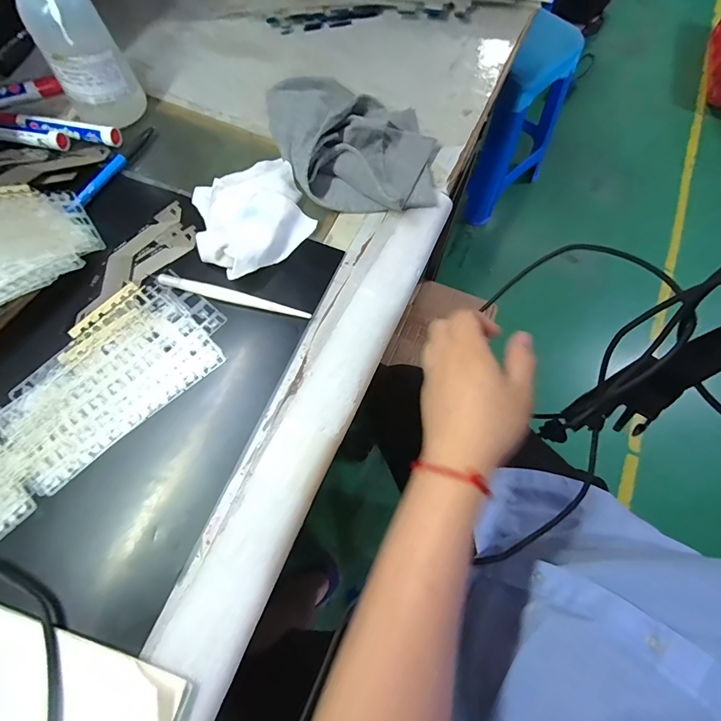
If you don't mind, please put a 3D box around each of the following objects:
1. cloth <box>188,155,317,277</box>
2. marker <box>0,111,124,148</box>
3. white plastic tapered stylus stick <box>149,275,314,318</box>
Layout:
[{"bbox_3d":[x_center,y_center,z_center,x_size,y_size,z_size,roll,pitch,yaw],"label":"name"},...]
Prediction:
[{"bbox_3d":[-0.097,-0.129,0.350,0.101,0.024,0.117,-24,71,-10],"label":"cloth"},{"bbox_3d":[-0.308,-0.230,0.385,0.147,0.013,0.017,12,69,3],"label":"marker"},{"bbox_3d":[-0.109,-0.054,0.329,0.137,0.007,0.011,15,69,4],"label":"white plastic tapered stylus stick"}]

